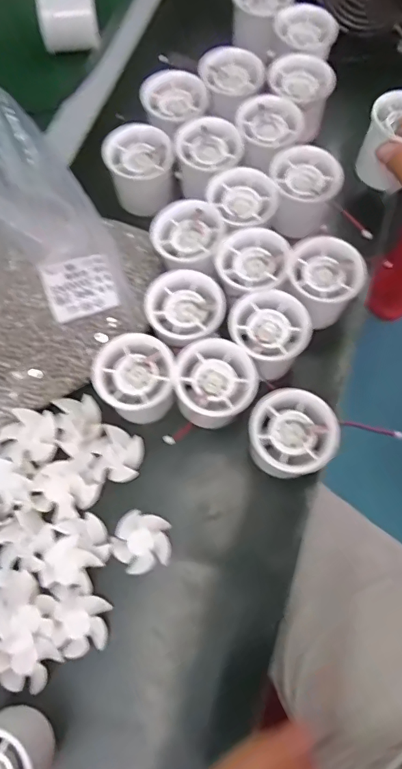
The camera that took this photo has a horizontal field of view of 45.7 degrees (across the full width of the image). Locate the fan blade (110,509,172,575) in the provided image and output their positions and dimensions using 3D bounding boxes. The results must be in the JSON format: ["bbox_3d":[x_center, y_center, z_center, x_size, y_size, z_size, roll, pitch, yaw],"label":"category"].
[{"bbox_3d":[-0.042,0.114,0.341,0.041,0.011,0.040,0,71,1],"label":"fan blade"}]

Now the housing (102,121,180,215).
[{"bbox_3d":[-0.054,-0.187,0.423,0.058,0.050,0.053,-17,72,-5],"label":"housing"}]

